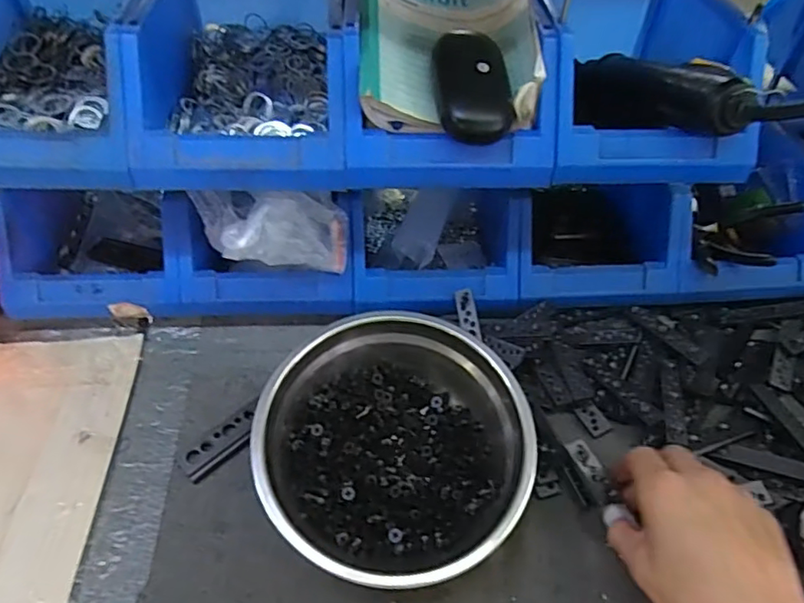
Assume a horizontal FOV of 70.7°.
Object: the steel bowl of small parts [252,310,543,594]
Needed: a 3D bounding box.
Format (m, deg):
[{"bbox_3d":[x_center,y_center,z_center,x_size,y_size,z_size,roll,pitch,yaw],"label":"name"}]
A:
[{"bbox_3d":[-0.005,0.109,0.420,0.186,0.080,0.190,1,48,-1],"label":"steel bowl of small parts"}]

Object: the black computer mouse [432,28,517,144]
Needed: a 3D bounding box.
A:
[{"bbox_3d":[0.052,-0.158,0.418,0.054,0.028,0.084,-6,83,-6],"label":"black computer mouse"}]

